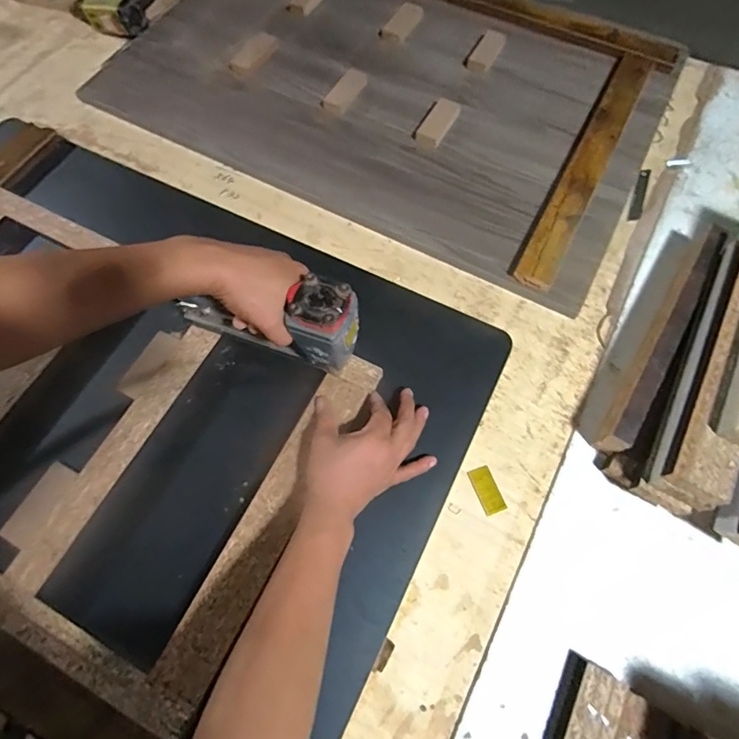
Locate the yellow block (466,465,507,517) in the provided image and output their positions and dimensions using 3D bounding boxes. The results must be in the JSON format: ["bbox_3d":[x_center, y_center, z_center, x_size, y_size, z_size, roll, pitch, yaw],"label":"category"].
[{"bbox_3d":[0.125,0.129,0.478,0.024,0.004,0.048,-20,70,-7],"label":"yellow block"}]

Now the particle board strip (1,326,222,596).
[{"bbox_3d":[-0.252,0.078,0.463,0.039,0.023,0.286,25,71,10],"label":"particle board strip"}]

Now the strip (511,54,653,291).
[{"bbox_3d":[0.300,-0.288,0.618,0.051,0.020,0.448,27,71,11],"label":"strip"}]

